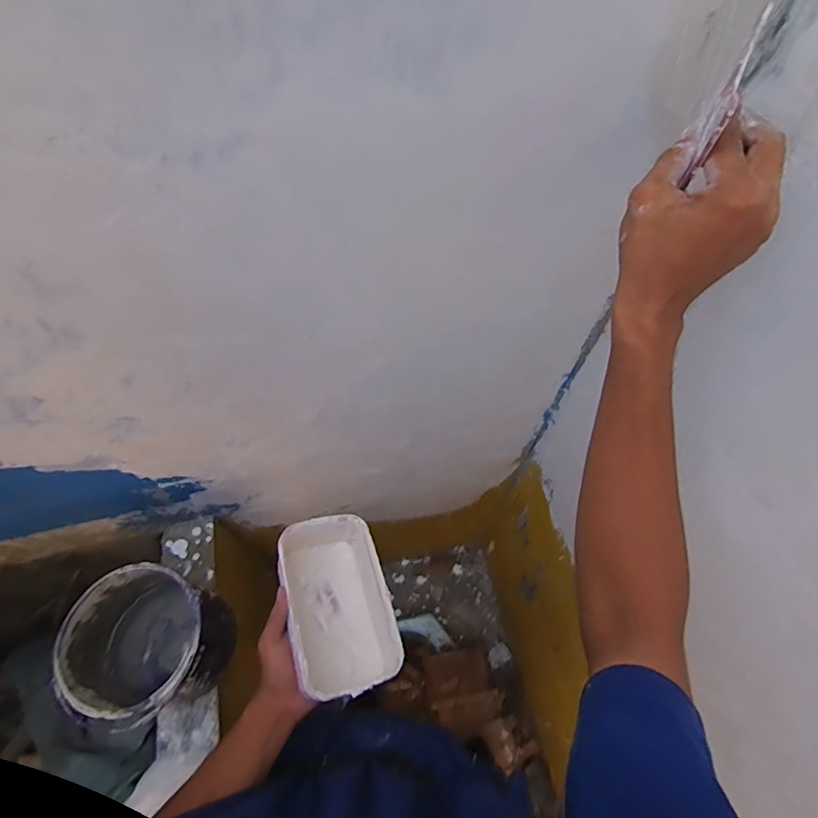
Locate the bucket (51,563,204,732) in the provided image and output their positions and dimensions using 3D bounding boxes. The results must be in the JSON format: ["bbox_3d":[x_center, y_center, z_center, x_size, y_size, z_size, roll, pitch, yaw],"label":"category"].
[{"bbox_3d":[-0.368,0.345,0.704,0.177,0.185,0.180,0,61,-1],"label":"bucket"}]

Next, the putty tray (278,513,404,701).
[{"bbox_3d":[-0.083,0.228,0.561,0.114,0.079,0.194,-11,54,-22],"label":"putty tray"}]

